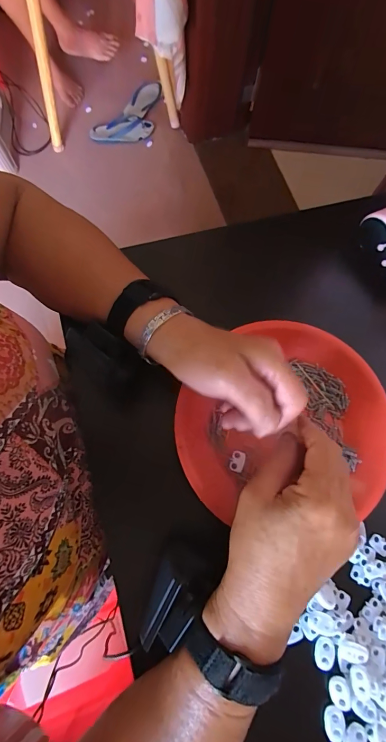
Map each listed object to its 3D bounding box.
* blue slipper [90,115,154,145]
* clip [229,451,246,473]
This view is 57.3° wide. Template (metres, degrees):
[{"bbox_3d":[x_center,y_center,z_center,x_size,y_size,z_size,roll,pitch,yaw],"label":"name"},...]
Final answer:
[{"bbox_3d":[-0.278,-0.945,1.394,0.244,0.061,0.092,-1,75,-3],"label":"blue slipper"},{"bbox_3d":[0.042,0.084,0.327,0.012,0.004,0.018,19,75,2],"label":"clip"}]

